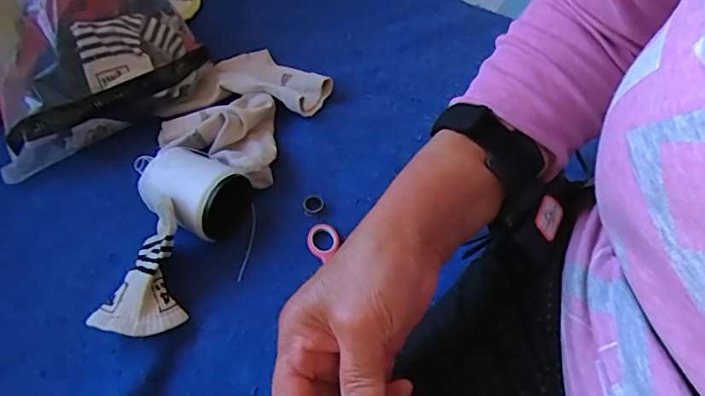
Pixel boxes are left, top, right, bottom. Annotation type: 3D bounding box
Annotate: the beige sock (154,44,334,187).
[{"bbox_3d":[-0.127,-0.100,0.579,0.160,0.055,0.189,28,61,20],"label":"beige sock"}]

